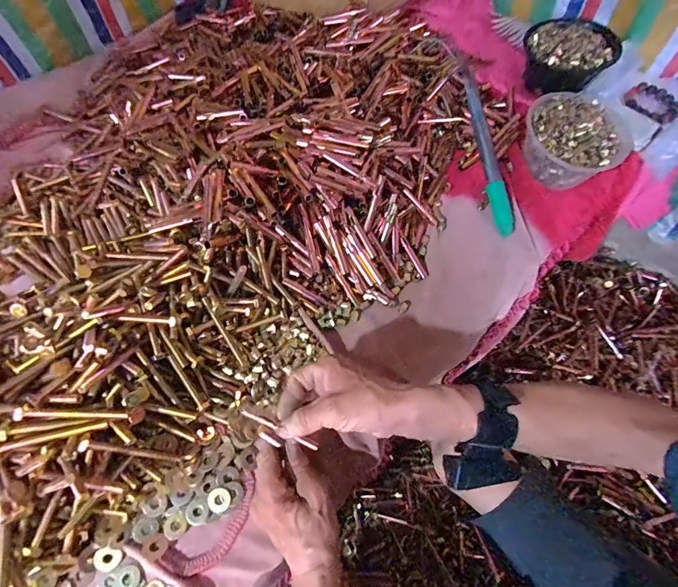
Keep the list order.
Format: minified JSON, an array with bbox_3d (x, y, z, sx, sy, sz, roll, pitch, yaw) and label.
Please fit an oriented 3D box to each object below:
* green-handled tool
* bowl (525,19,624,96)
[{"bbox_3d":[0.241,-0.237,0.613,0.033,0.027,0.288,-10,82,-5],"label":"green-handled tool"},{"bbox_3d":[0.426,-0.449,0.705,0.158,0.064,0.173,0,63,0],"label":"bowl"}]

